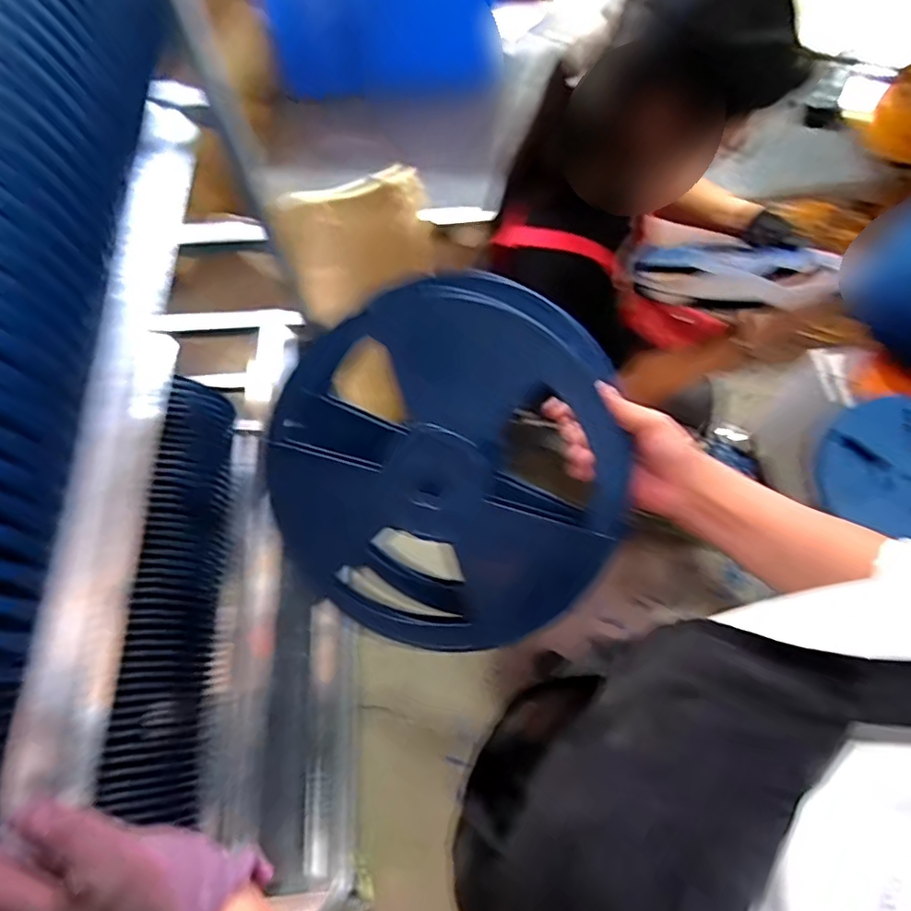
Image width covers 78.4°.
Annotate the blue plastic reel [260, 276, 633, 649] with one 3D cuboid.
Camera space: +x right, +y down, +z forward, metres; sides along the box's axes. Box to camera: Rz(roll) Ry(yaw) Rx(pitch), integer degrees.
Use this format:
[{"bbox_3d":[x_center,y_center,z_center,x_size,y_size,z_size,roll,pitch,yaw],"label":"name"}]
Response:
[{"bbox_3d":[-0.016,0.017,0.511,0.320,0.055,0.314,-8,100,14],"label":"blue plastic reel"}]

